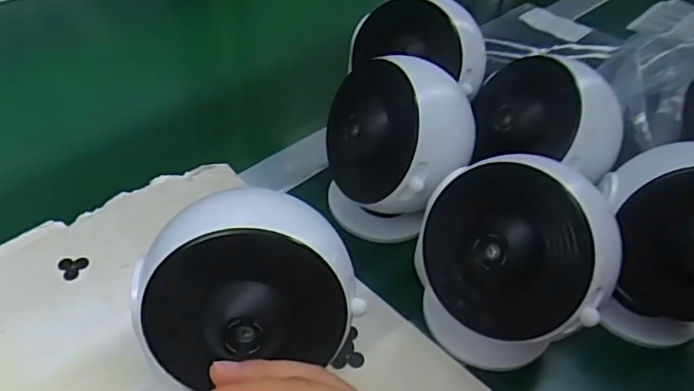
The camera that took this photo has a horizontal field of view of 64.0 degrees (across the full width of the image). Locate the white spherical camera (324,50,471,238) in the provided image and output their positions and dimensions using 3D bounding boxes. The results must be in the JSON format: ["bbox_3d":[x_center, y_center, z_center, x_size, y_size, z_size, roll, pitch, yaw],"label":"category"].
[{"bbox_3d":[0.032,-0.033,0.395,0.103,0.118,0.087,26,48,20],"label":"white spherical camera"}]

